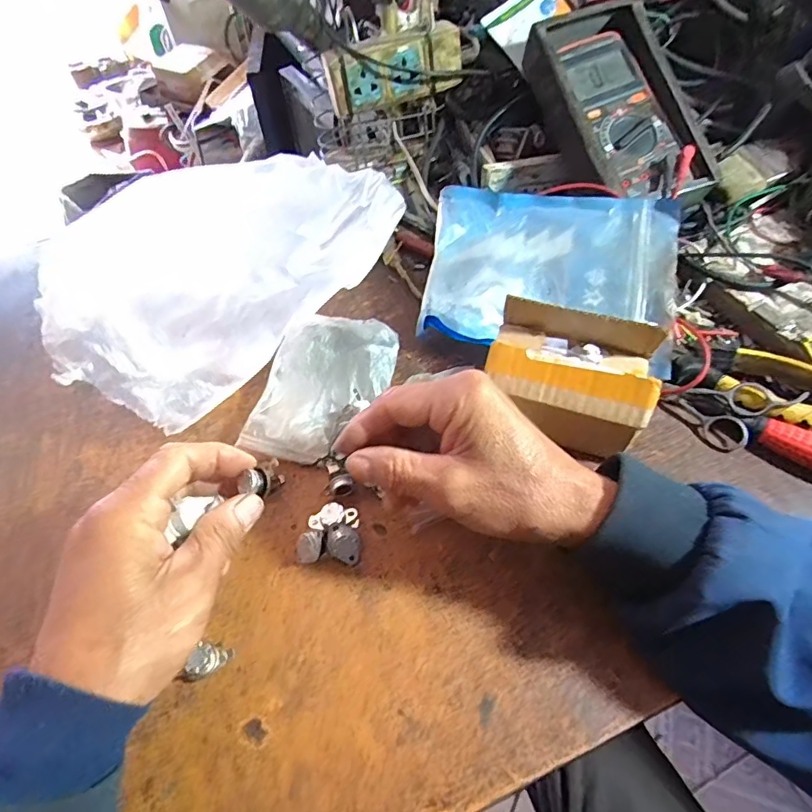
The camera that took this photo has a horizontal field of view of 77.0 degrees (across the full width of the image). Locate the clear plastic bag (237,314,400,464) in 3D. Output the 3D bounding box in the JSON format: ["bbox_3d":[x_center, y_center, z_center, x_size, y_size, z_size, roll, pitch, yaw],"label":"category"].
[{"bbox_3d":[-0.063,-0.015,0.389,0.086,0.030,0.126,13,55,14],"label":"clear plastic bag"}]

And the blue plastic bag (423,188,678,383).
[{"bbox_3d":[0.119,-0.114,0.423,0.198,0.041,0.166,8,73,1],"label":"blue plastic bag"}]

